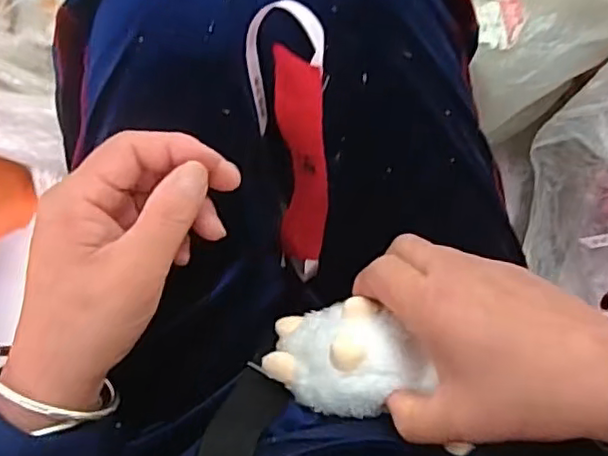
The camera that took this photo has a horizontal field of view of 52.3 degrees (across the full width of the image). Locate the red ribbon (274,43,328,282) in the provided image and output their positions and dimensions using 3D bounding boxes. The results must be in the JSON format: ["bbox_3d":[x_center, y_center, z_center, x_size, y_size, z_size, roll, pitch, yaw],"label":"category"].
[{"bbox_3d":[0.000,-0.035,0.378,0.037,0.013,0.139,15,119,33],"label":"red ribbon"}]

